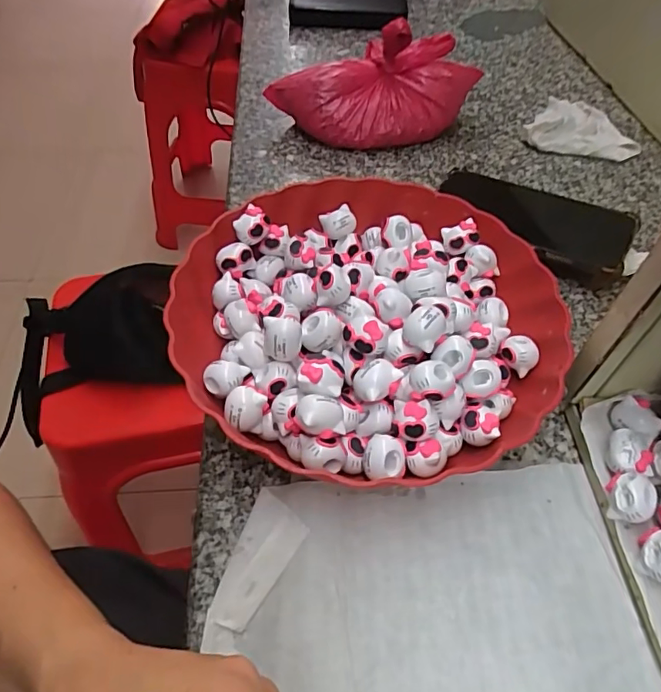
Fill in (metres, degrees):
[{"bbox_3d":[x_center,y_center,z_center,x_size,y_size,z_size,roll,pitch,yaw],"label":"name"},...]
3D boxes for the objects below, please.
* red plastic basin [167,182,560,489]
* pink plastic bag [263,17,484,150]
[{"bbox_3d":[0.023,-0.024,0.340,0.240,0.066,0.232,2,51,-2],"label":"red plastic basin"},{"bbox_3d":[0.046,-0.251,0.508,0.206,0.084,0.095,-8,53,-8],"label":"pink plastic bag"}]

